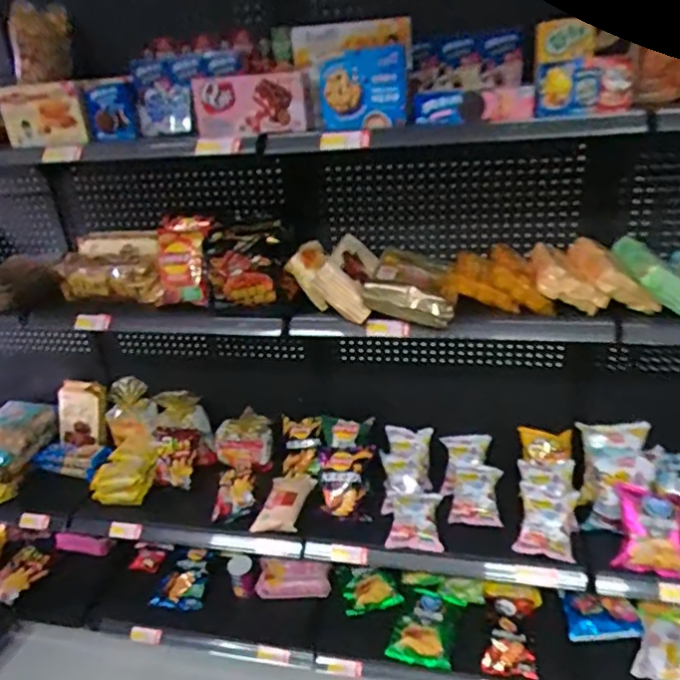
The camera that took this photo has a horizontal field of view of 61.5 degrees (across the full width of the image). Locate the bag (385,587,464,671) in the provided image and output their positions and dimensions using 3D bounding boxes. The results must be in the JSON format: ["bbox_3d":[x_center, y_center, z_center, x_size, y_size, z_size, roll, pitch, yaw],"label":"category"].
[{"bbox_3d":[0.247,0.811,1.614,0.164,0.054,0.222,8,27,25],"label":"bag"}]

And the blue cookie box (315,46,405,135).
[{"bbox_3d":[0.040,-0.472,1.087,0.159,0.140,0.047,-1,25,8],"label":"blue cookie box"}]

